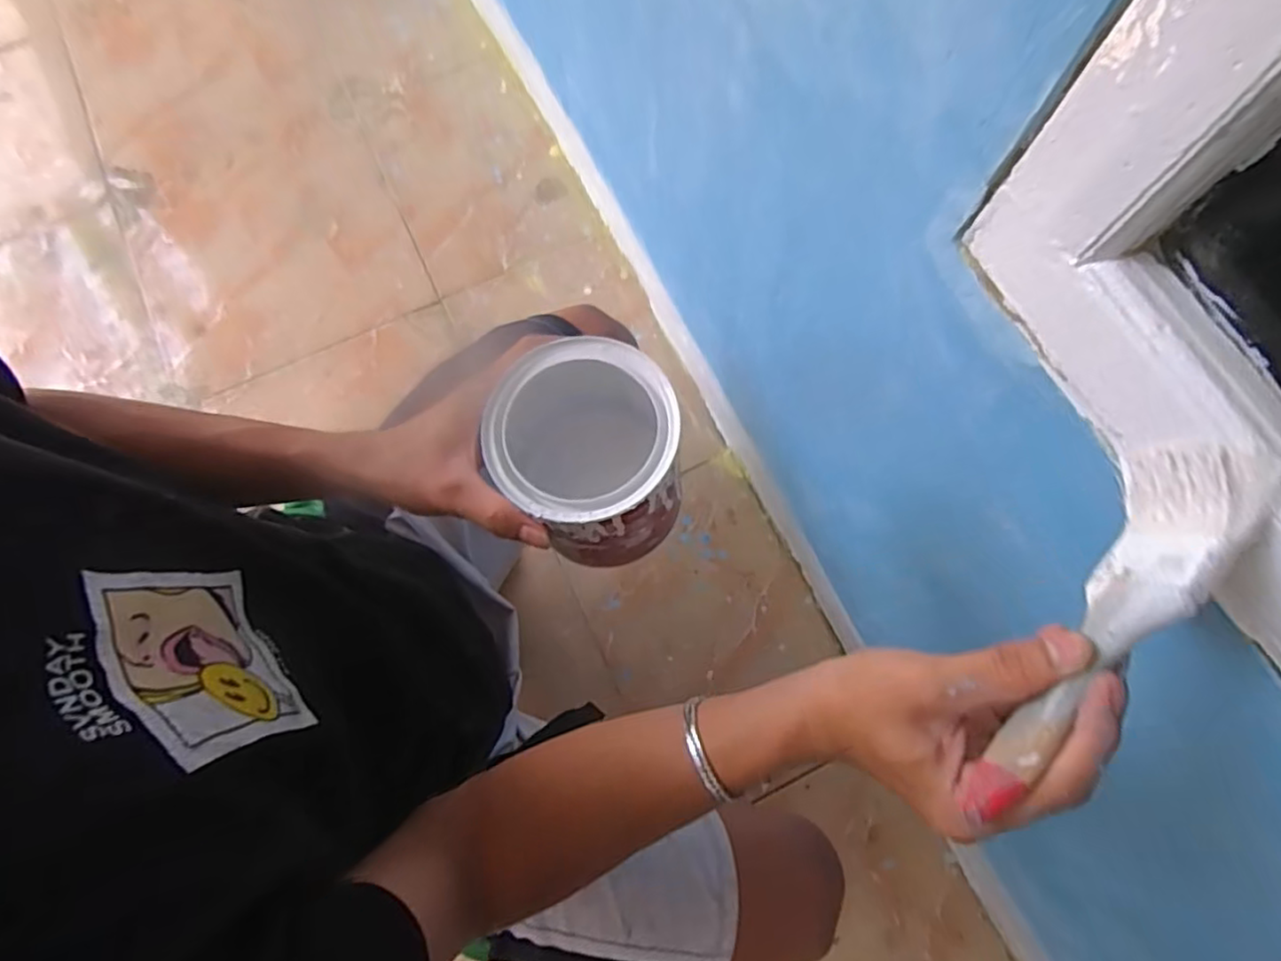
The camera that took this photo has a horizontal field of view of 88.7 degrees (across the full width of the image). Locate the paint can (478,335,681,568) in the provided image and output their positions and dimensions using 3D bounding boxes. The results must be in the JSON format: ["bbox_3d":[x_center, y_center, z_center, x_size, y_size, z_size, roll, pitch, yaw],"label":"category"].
[{"bbox_3d":[-0.030,-0.012,0.398,0.100,0.108,0.106,-10,73,-2],"label":"paint can"}]

